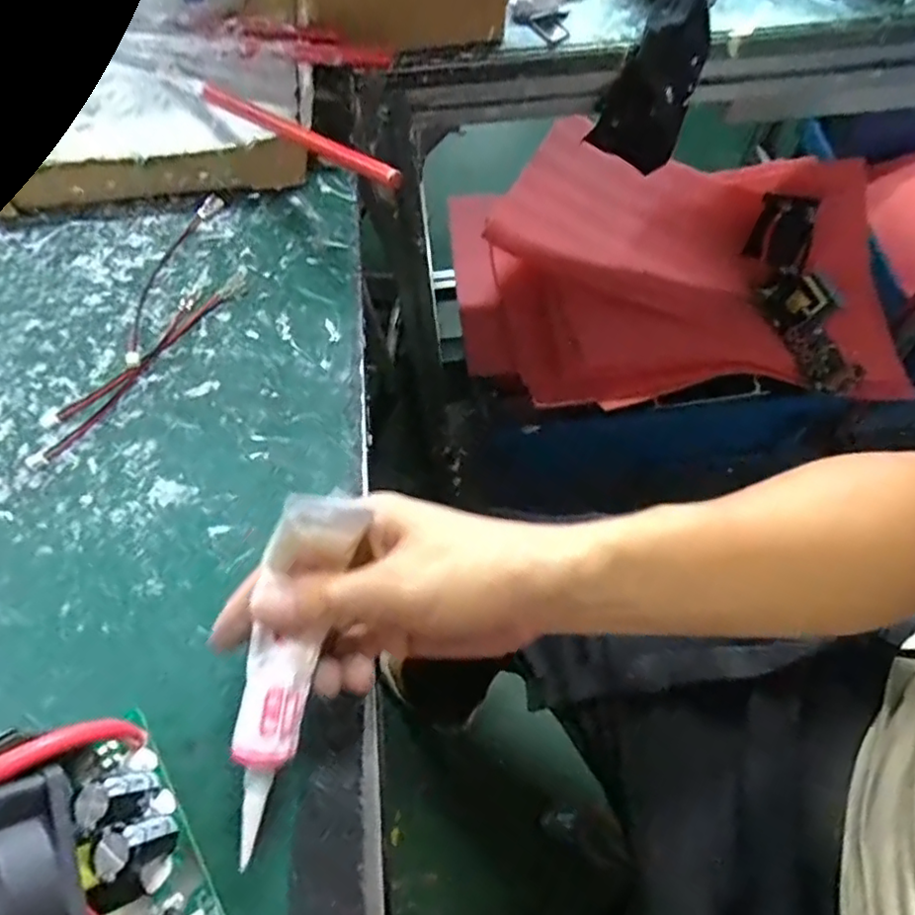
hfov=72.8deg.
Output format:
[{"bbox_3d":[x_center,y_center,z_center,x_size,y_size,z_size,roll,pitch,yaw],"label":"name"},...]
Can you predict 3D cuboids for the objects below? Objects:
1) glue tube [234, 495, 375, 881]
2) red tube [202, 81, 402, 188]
[{"bbox_3d":[-0.067,0.080,0.242,0.029,0.017,0.134,13,86,6],"label":"glue tube"},{"bbox_3d":[-0.097,-0.192,0.366,0.195,0.014,0.010,37,71,29],"label":"red tube"}]

